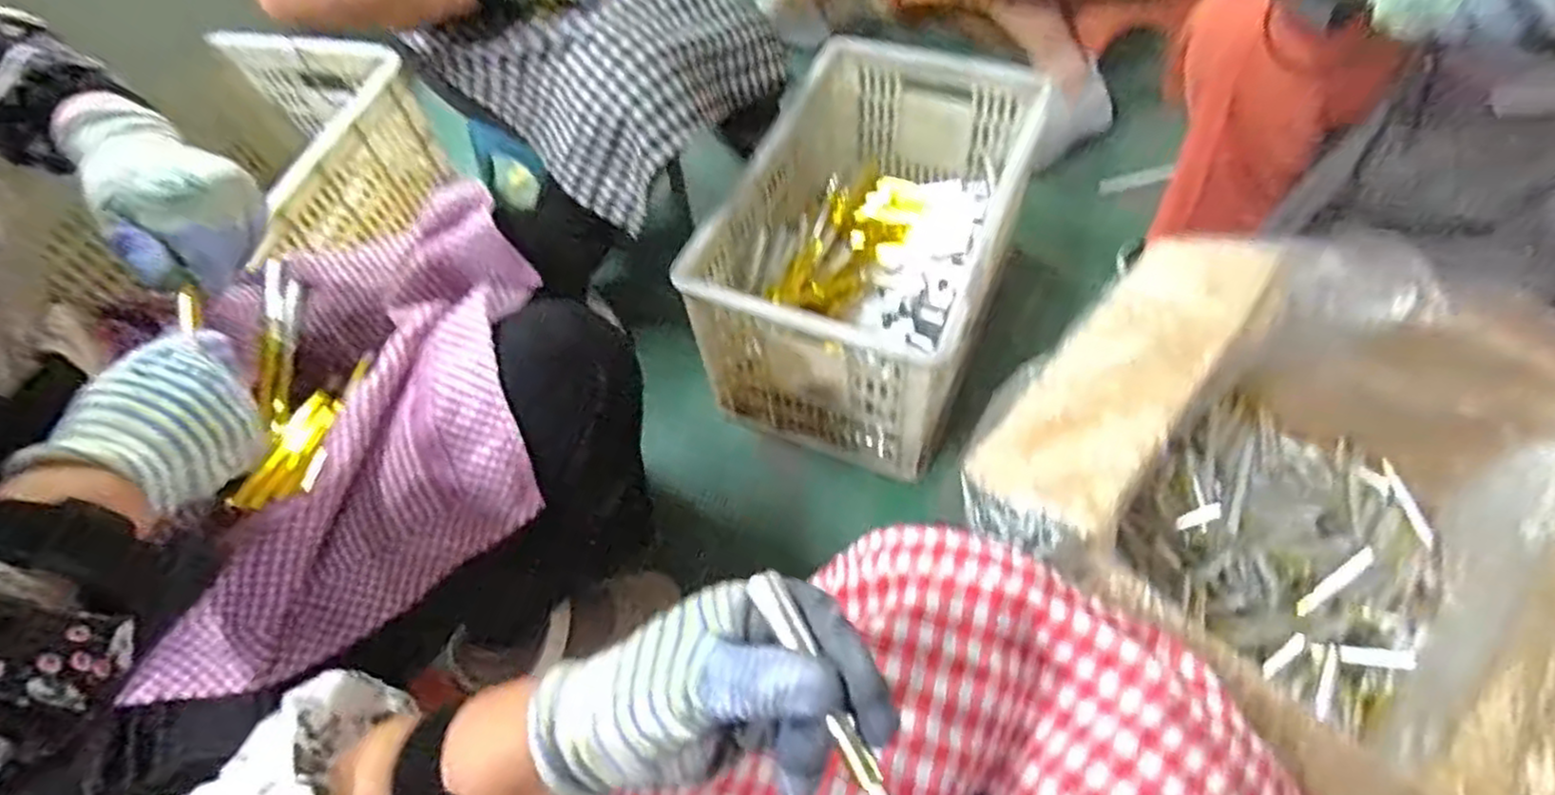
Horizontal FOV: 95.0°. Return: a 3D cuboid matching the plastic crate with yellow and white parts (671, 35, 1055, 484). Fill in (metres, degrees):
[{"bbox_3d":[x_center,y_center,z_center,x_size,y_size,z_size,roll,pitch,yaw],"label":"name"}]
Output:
[{"bbox_3d":[0.117,-0.201,0.916,0.308,0.237,0.480,18,63,11],"label":"plastic crate with yellow and white parts"}]

